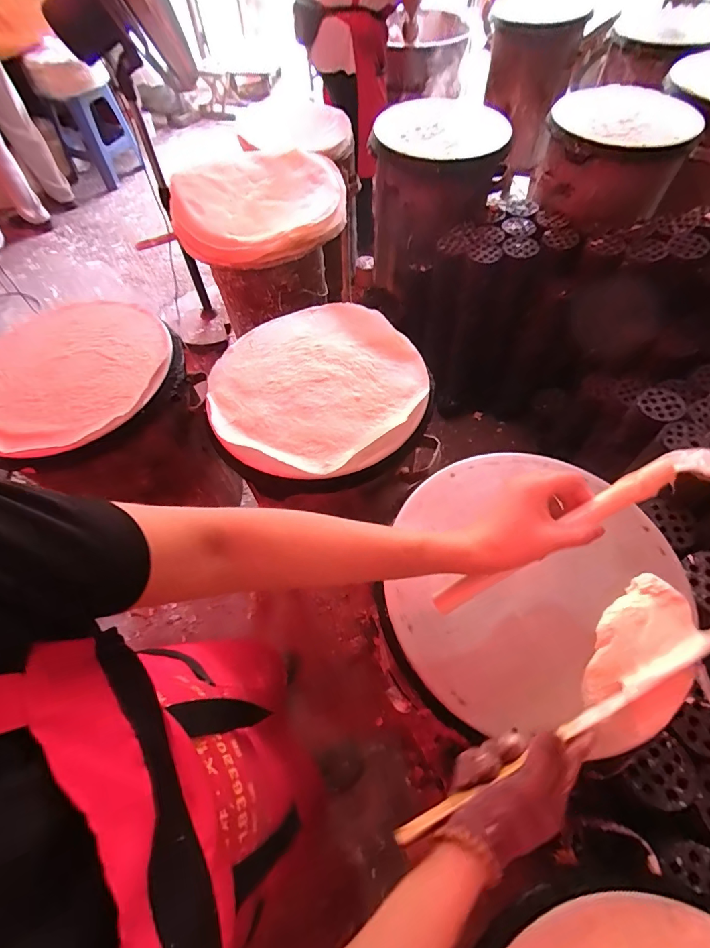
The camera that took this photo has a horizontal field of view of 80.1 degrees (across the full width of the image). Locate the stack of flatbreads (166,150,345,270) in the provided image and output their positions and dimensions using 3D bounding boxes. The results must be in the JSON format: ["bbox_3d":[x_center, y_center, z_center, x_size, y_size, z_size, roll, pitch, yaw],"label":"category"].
[{"bbox_3d":[-0.214,-0.619,0.969,0.384,0.093,0.321,-15,60,-5],"label":"stack of flatbreads"}]

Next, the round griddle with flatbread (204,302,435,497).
[{"bbox_3d":[-0.067,-0.154,0.735,0.366,0.044,0.386,-2,60,3],"label":"round griddle with flatbread"}]

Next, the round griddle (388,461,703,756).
[{"bbox_3d":[0.230,0.129,0.536,0.349,0.030,0.354,-2,60,3],"label":"round griddle"}]

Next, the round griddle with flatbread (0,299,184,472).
[{"bbox_3d":[-0.535,-0.191,0.792,0.397,0.041,0.372,-2,60,3],"label":"round griddle with flatbread"}]

